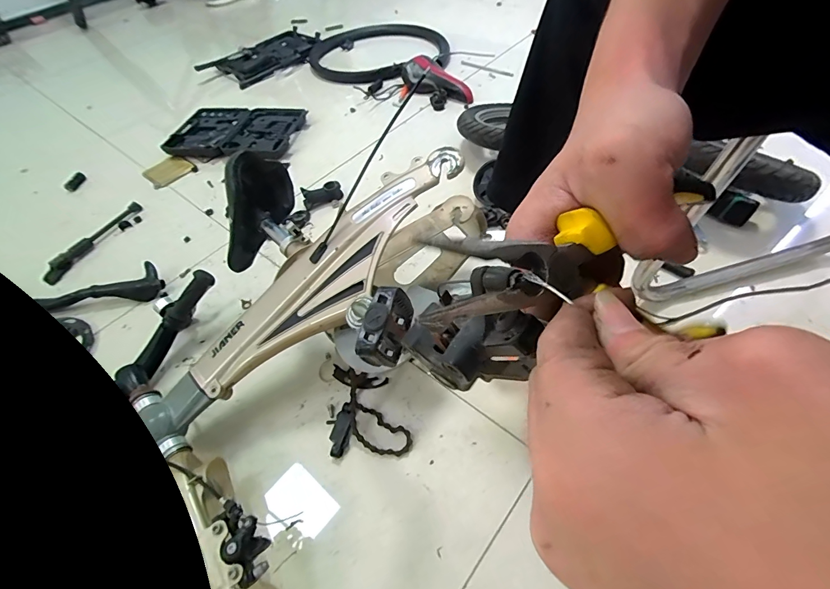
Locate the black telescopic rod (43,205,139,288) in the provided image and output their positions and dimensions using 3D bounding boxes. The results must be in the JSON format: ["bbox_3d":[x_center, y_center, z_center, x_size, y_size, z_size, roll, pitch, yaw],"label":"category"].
[{"bbox_3d":[-0.771,-0.134,0.924,0.036,0.027,0.268,15,56,16],"label":"black telescopic rod"}]

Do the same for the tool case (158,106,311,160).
[{"bbox_3d":[-0.546,-0.499,1.173,0.387,0.038,0.256,2,53,7],"label":"tool case"}]

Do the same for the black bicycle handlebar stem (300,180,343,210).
[{"bbox_3d":[-0.231,-0.250,0.954,0.097,0.049,0.027,-23,19,-13],"label":"black bicycle handlebar stem"}]

